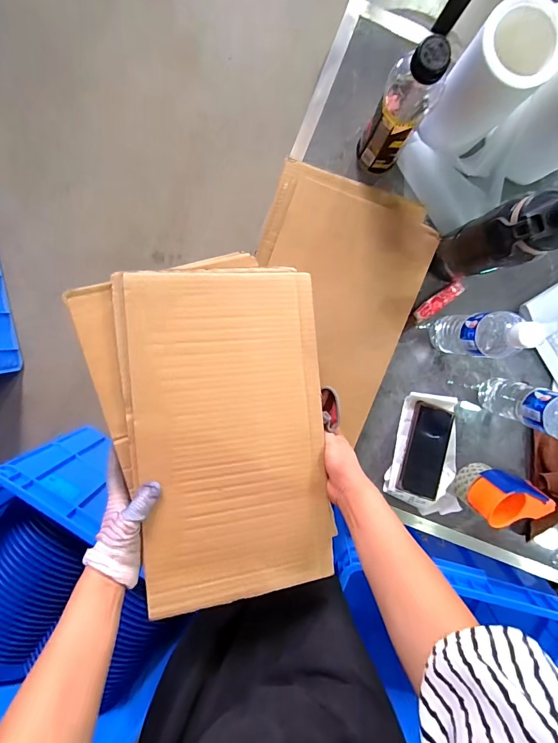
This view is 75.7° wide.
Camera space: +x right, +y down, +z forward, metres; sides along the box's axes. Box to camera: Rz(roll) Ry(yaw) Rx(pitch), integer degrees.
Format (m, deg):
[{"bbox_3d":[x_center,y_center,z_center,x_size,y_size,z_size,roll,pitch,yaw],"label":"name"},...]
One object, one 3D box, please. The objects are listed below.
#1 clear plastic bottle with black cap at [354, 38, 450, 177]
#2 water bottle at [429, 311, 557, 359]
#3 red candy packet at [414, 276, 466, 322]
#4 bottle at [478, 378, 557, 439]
[{"bbox_3d":[0.166,-0.356,0.497,0.068,0.224,0.061,30,95,-4],"label":"clear plastic bottle with black cap"},{"bbox_3d":[0.297,-0.056,0.544,0.063,0.224,0.061,-1,97,-1],"label":"water bottle"},{"bbox_3d":[0.285,-0.125,0.632,0.101,0.011,0.025,-41,95,4],"label":"red candy packet"},{"bbox_3d":[0.393,0.056,0.553,0.053,0.223,0.066,15,96,-2],"label":"bottle"}]

